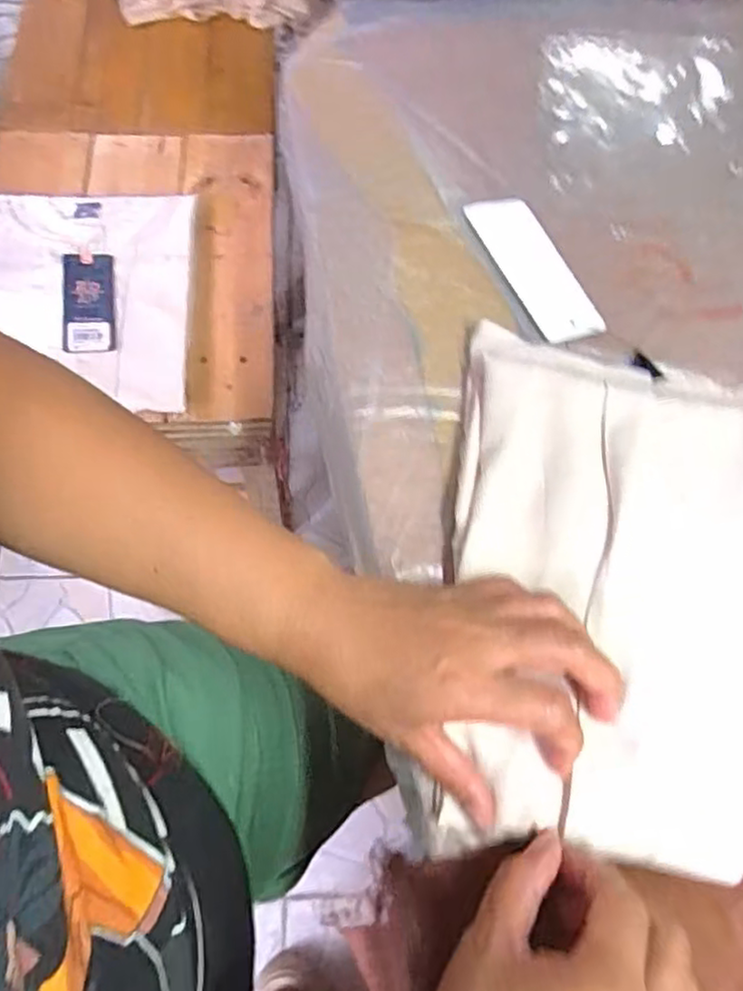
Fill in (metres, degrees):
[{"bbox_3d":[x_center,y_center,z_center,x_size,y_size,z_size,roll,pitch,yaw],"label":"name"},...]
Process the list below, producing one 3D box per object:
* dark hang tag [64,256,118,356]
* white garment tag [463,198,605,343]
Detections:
[{"bbox_3d":[-0.261,-0.179,0.620,0.044,0.007,0.120,-3,62,-18],"label":"dark hang tag"},{"bbox_3d":[0.108,-0.151,0.442,0.043,0.005,0.120,-23,71,-13],"label":"white garment tag"}]

